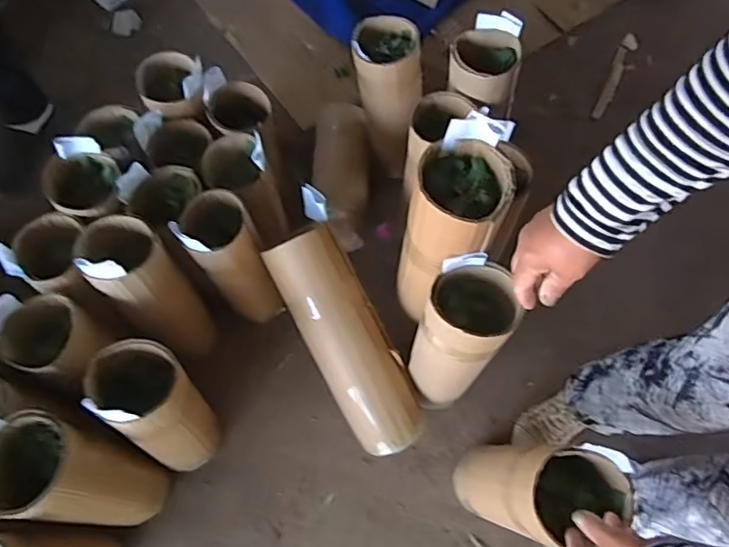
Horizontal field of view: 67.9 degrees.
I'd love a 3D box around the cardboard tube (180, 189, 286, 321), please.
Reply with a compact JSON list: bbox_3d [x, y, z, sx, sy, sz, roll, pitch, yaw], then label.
[{"bbox_3d":[-0.245,-0.019,1.035,0.124,0.307,0.134,1,66,-2],"label":"cardboard tube"}]

